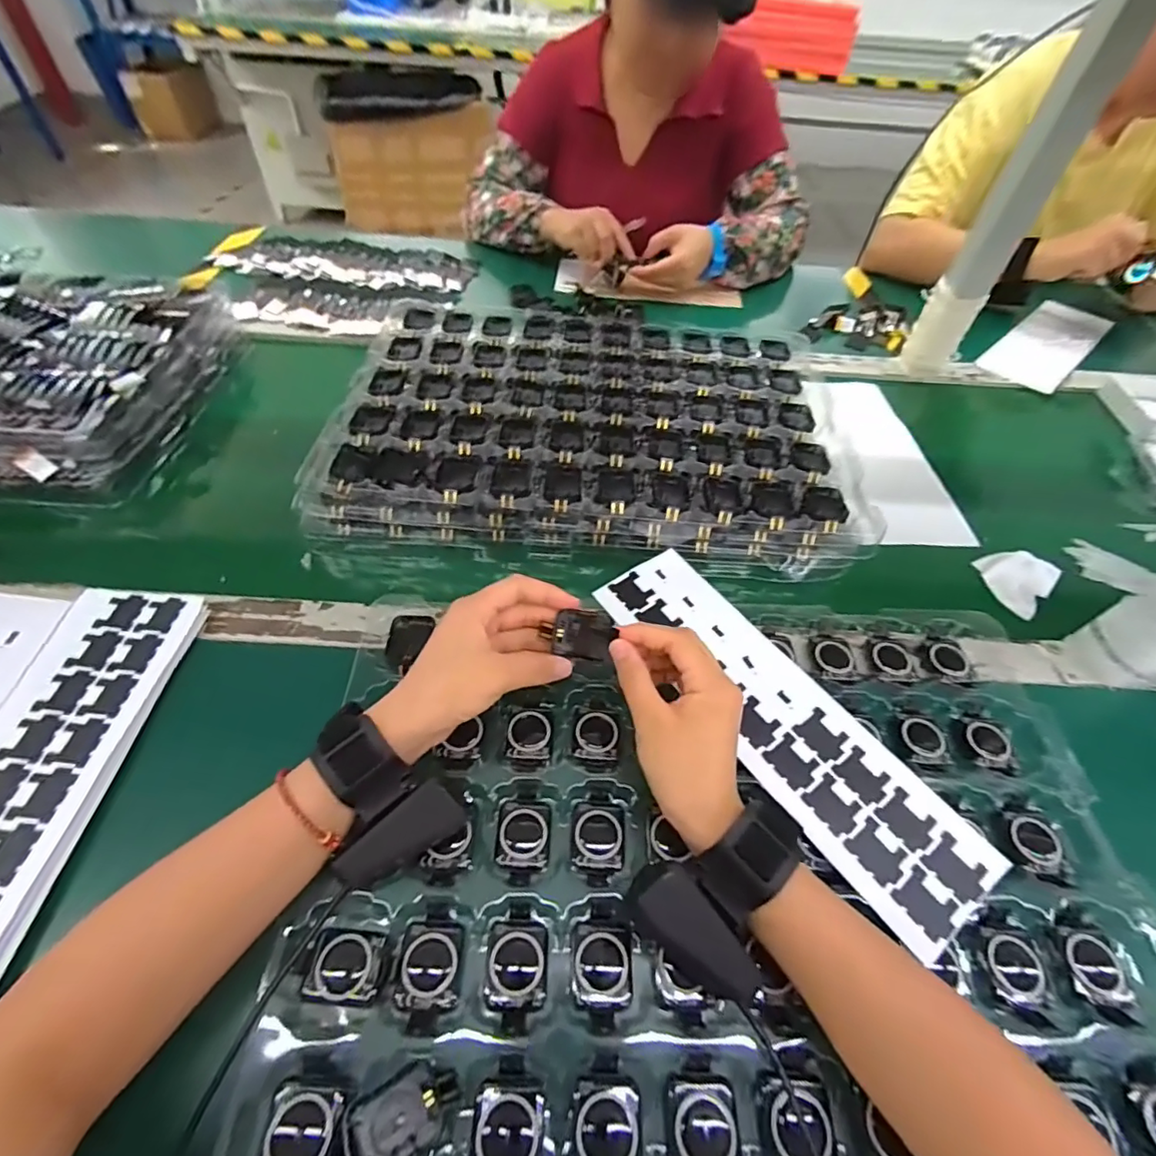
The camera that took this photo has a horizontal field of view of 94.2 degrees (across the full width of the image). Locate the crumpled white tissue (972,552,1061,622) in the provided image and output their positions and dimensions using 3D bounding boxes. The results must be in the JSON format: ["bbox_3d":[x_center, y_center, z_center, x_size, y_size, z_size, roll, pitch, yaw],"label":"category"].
[{"bbox_3d":[0.402,-0.002,0.495,0.079,0.009,0.060,-37,62,-28],"label":"crumpled white tissue"}]

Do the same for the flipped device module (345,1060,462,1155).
[{"bbox_3d":[-0.080,0.248,0.248,0.047,0.010,0.031,-22,56,-19],"label":"flipped device module"}]

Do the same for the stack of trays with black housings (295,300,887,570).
[{"bbox_3d":[0.016,-0.179,0.554,0.489,0.052,0.353,4,52,0],"label":"stack of trays with black housings"}]

